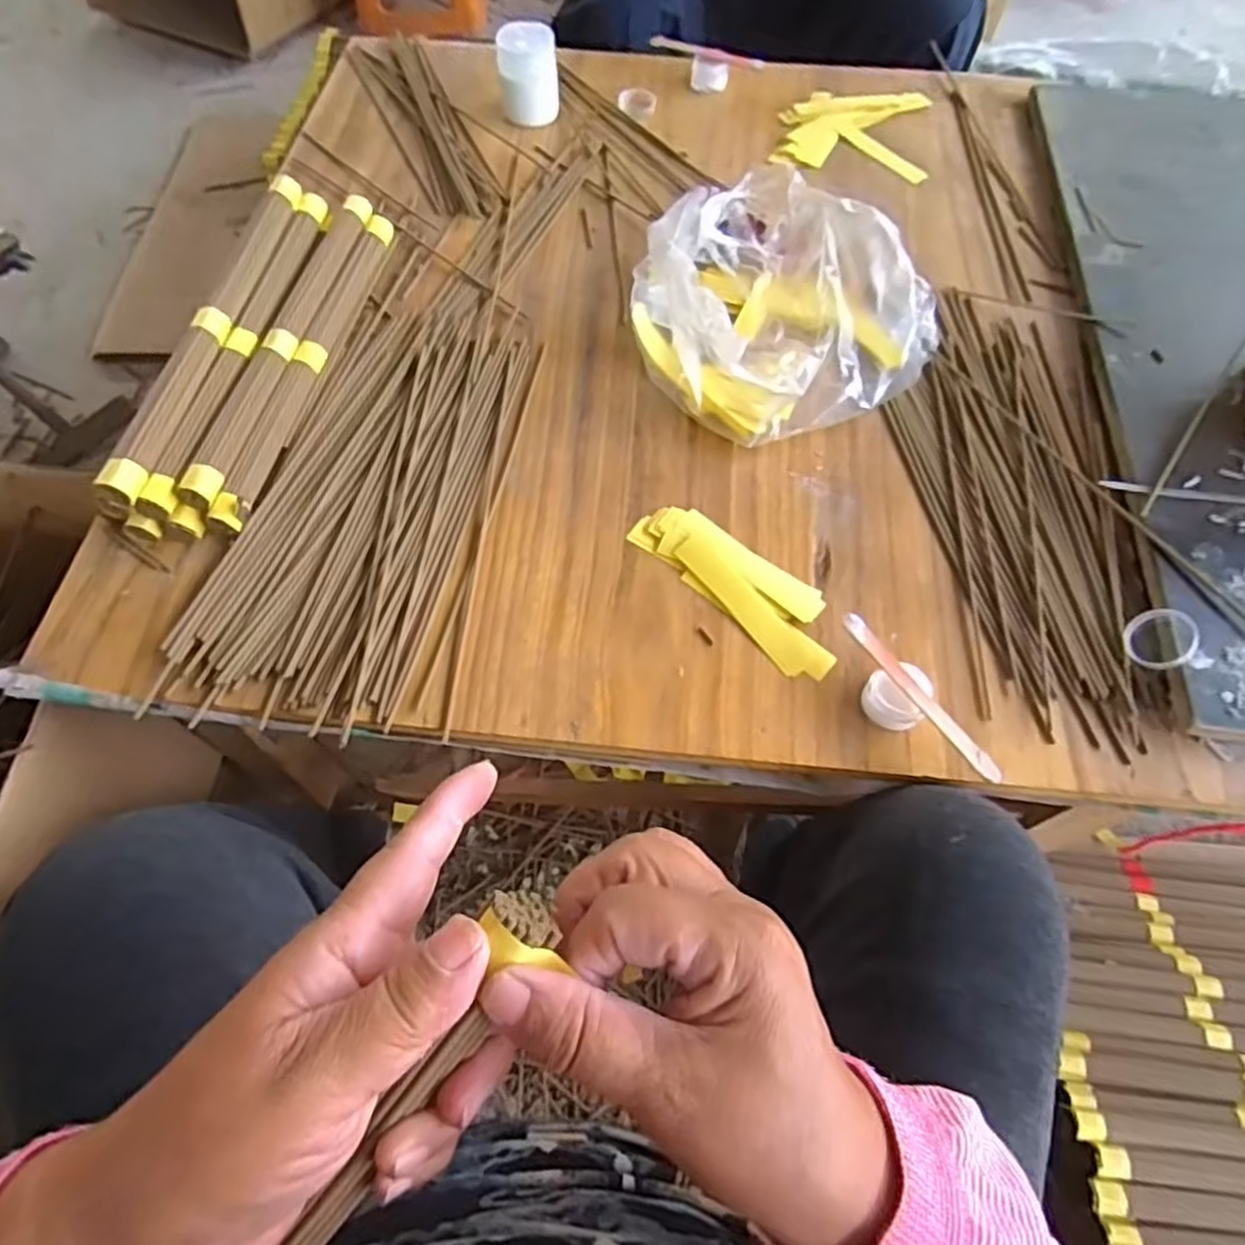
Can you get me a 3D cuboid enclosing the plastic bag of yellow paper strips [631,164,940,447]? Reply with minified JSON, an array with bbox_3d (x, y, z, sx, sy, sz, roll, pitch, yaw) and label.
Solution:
[{"bbox_3d":[0.118,-0.247,0.564,0.210,0.096,0.203,-40,70,-19],"label":"plastic bag of yellow paper strips"}]

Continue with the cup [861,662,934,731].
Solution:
[{"bbox_3d":[0.165,0.046,0.451,0.035,0.025,0.033,0,62,0],"label":"cup"}]

